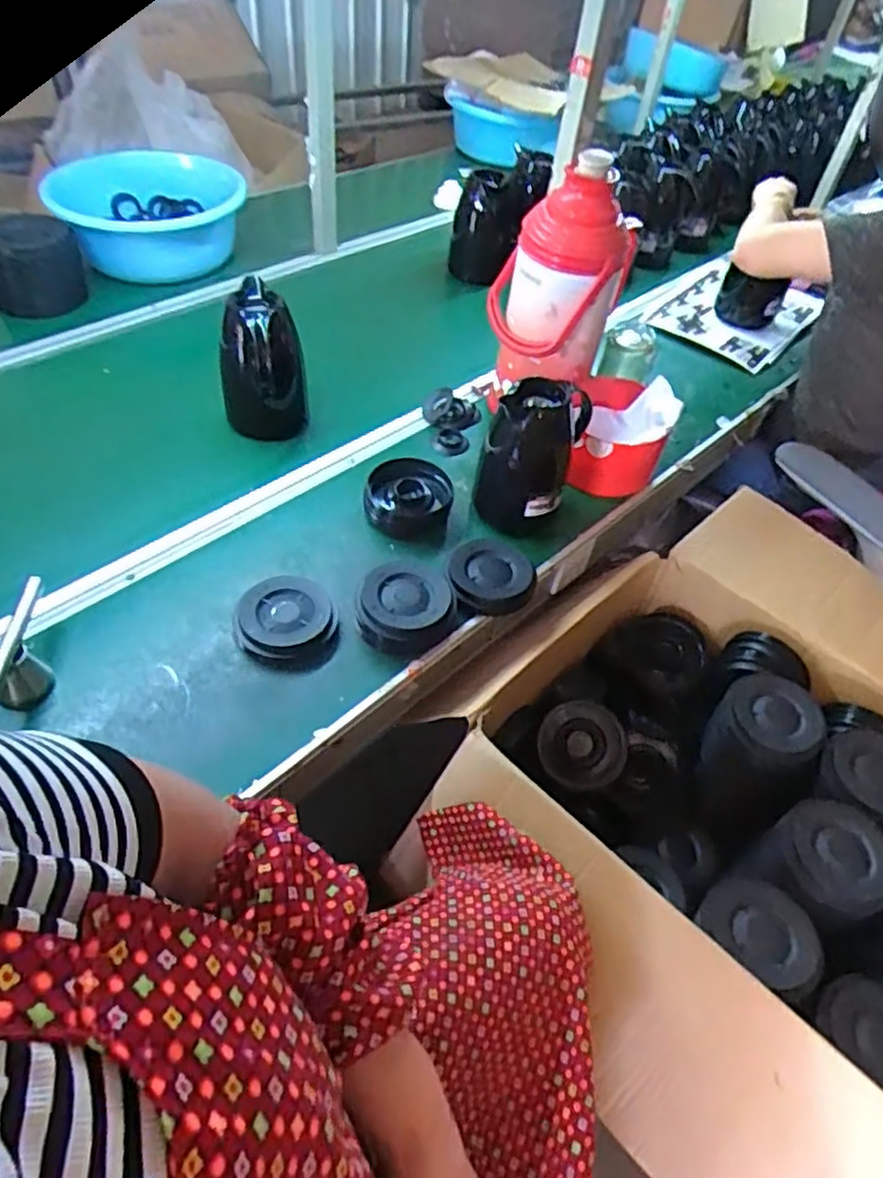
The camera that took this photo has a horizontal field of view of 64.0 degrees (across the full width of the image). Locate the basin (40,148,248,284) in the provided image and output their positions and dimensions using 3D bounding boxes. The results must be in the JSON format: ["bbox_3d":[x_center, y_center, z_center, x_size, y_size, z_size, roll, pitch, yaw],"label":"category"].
[{"bbox_3d":[-0.578,-0.743,1.396,0.370,0.144,0.354,-5,49,-11],"label":"basin"}]

